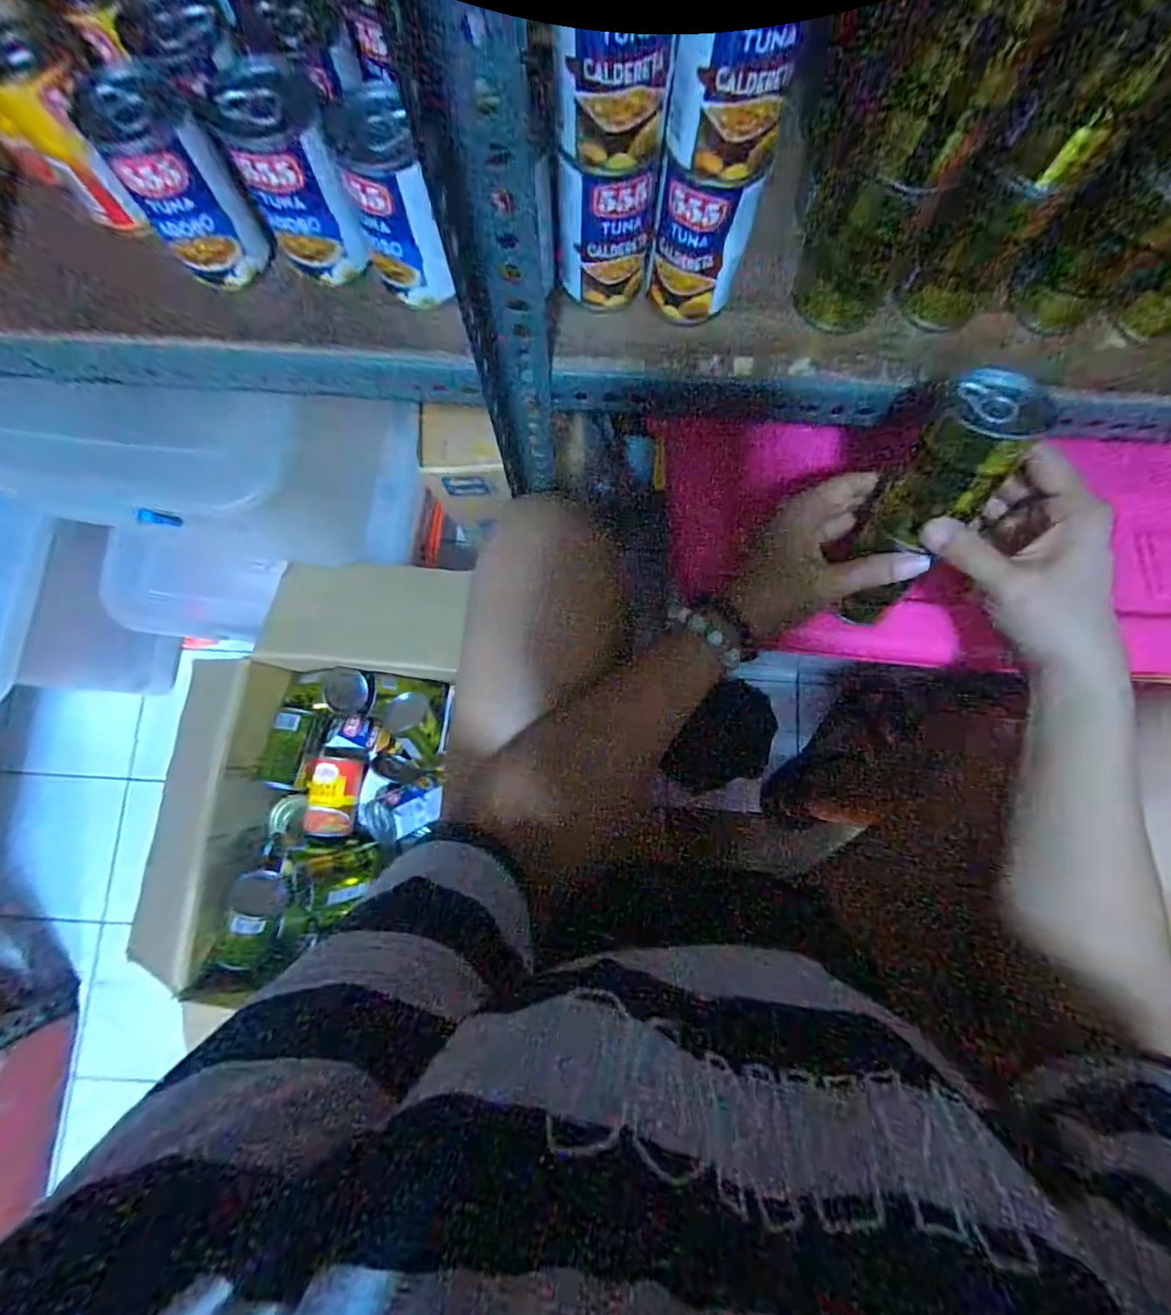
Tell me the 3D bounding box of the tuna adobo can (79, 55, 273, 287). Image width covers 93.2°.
[{"bbox_3d":[-0.221,-0.261,0.304,0.051,0.083,0.053,0,81,0],"label":"tuna adobo can"}]

